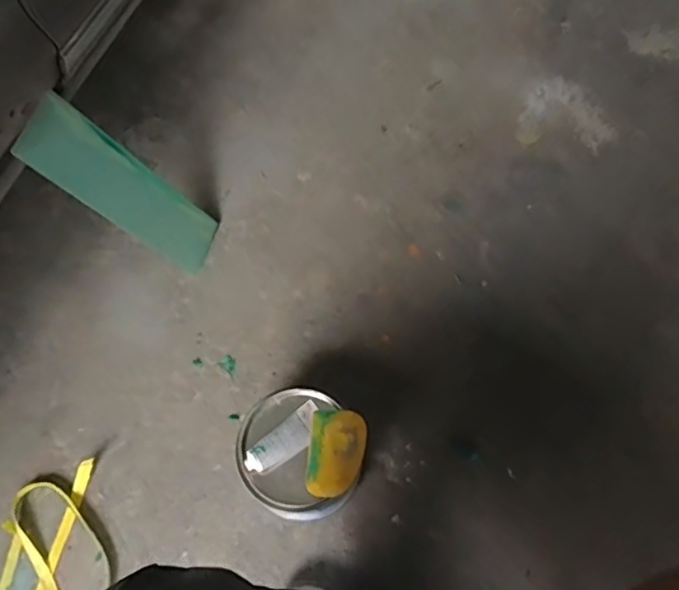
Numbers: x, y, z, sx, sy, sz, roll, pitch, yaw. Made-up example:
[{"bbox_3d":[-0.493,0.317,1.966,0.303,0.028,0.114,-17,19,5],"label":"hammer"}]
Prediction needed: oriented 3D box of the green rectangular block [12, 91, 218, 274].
[{"bbox_3d":[-0.295,-0.146,0.855,0.023,0.308,0.098,-5,59,36],"label":"green rectangular block"}]

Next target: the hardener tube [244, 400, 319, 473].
[{"bbox_3d":[-0.064,0.176,0.731,0.108,0.015,0.040,-39,69,-16],"label":"hardener tube"}]

